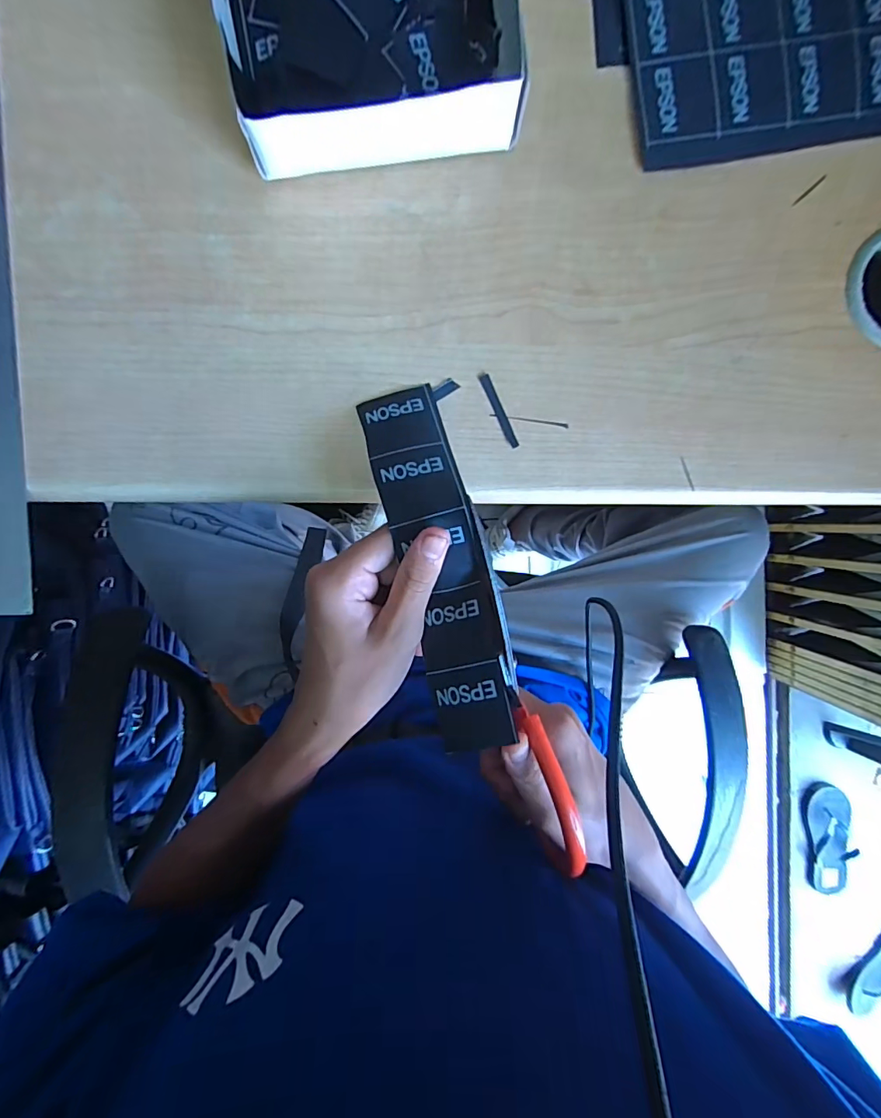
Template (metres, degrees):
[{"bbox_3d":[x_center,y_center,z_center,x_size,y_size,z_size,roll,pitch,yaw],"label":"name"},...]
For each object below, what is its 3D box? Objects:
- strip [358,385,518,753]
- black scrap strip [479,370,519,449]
[{"bbox_3d":[-0.001,-0.001,0.244,0.041,0.019,0.187,-14,82,-2],"label":"strip"},{"bbox_3d":[0.033,-0.084,0.269,0.006,0.004,0.044,-24,97,-1],"label":"black scrap strip"}]

